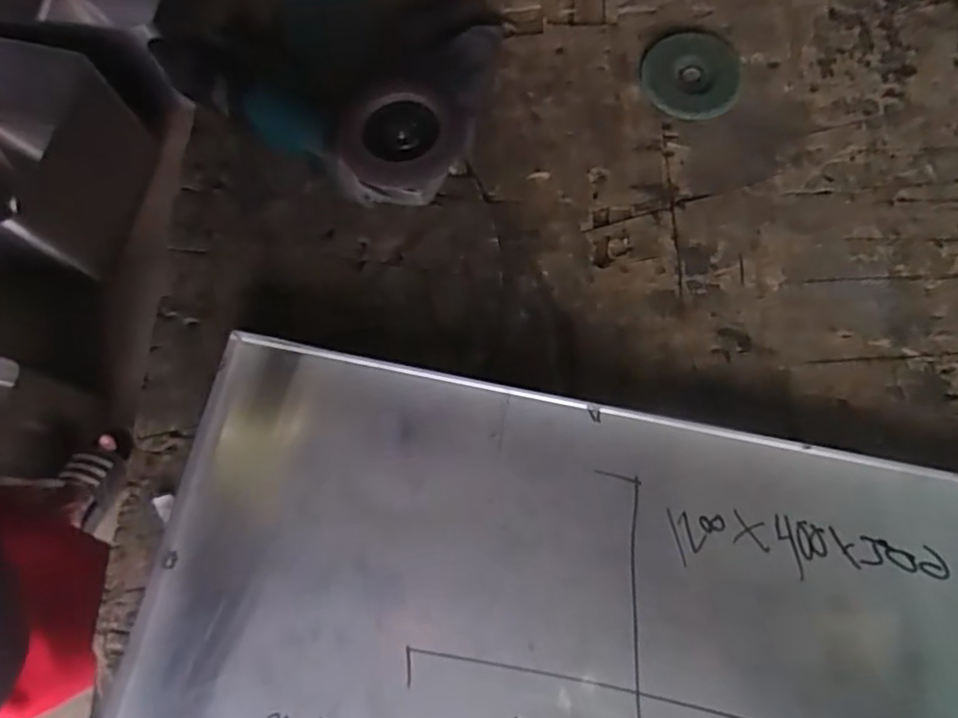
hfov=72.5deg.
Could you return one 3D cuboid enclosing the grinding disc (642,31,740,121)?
[{"bbox_3d":[0.189,-0.254,0.585,0.083,0.012,0.083,-1,72,2],"label":"grinding disc"}]

